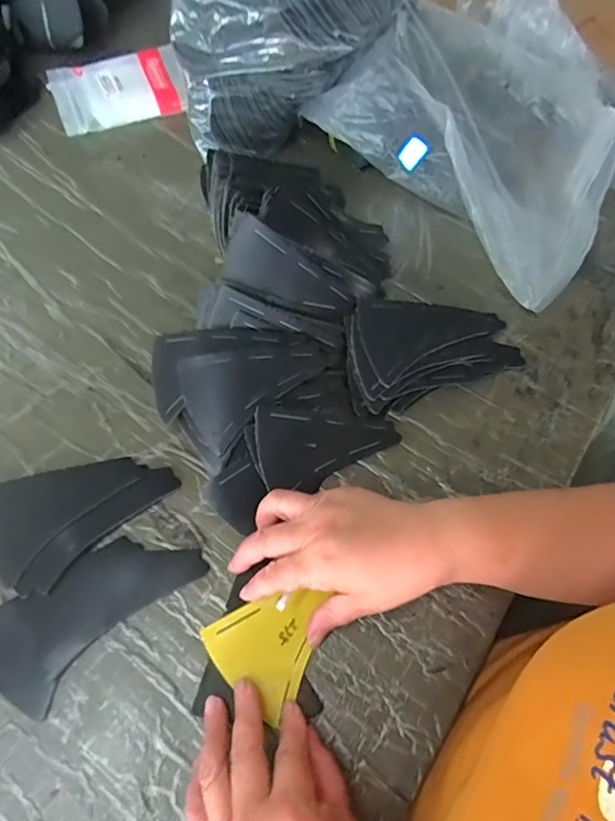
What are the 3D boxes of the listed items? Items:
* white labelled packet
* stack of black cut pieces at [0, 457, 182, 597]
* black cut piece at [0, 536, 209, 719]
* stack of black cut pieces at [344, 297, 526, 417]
[{"bbox_3d":[-0.233,-0.400,0.639,0.155,0.014,0.104,-18,80,-9],"label":"white labelled packet"},{"bbox_3d":[-0.182,0.072,0.410,0.139,0.009,0.090,-32,69,-18],"label":"stack of black cut pieces"},{"bbox_3d":[-0.161,0.139,0.379,0.151,0.004,0.080,-41,72,-21],"label":"black cut piece"},{"bbox_3d":[0.117,-0.061,0.480,0.173,0.040,0.095,-13,64,-10],"label":"stack of black cut pieces"}]

